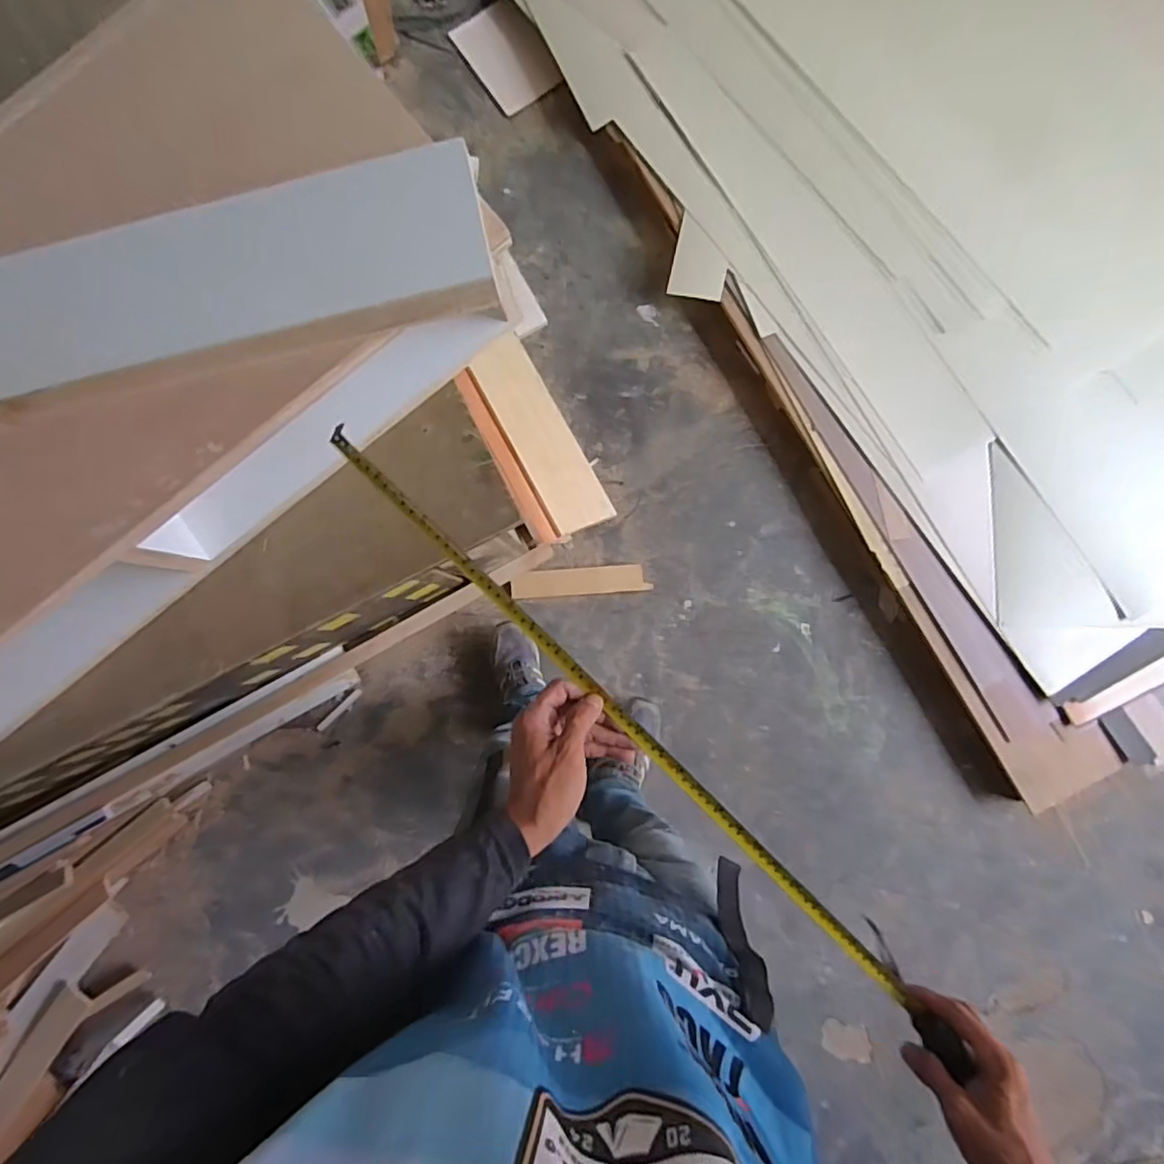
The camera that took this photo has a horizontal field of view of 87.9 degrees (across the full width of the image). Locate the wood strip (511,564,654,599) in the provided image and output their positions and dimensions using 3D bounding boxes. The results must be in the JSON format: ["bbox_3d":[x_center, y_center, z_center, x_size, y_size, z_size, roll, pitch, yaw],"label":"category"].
[{"bbox_3d":[-0.004,-0.002,1.364,0.304,0.022,0.067,-5,75,-3],"label":"wood strip"}]

